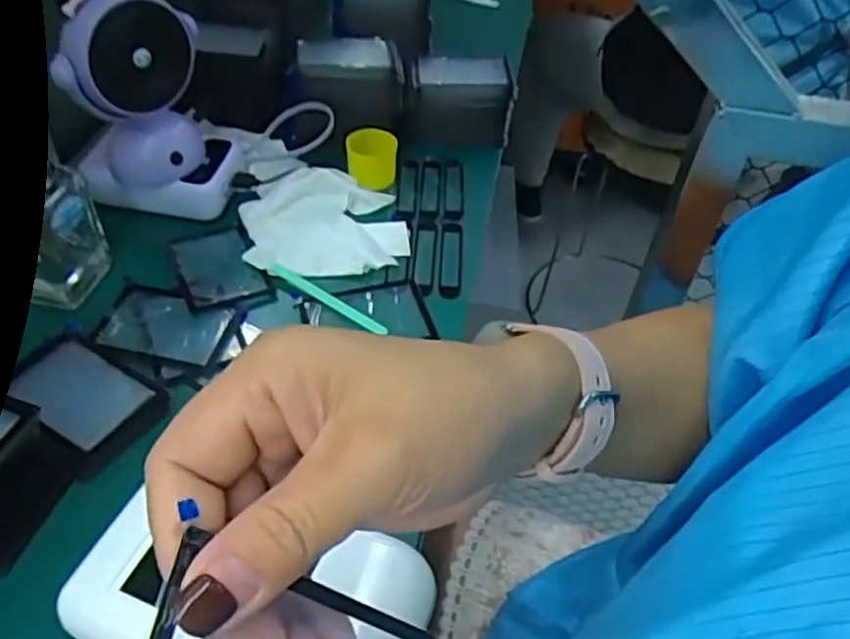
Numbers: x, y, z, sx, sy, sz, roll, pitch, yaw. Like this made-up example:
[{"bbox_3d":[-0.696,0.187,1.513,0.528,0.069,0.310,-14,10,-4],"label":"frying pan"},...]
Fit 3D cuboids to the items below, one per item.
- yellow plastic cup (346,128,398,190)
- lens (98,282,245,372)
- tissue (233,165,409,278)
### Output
[{"bbox_3d":[-0.042,-0.130,0.562,0.039,0.035,0.040,3,46,-4],"label":"yellow plastic cup"},{"bbox_3d":[-0.164,0.003,0.449,0.083,0.006,0.055,13,47,5],"label":"lens"},{"bbox_3d":[-0.074,-0.074,0.519,0.115,0.016,0.100,-2,47,-9],"label":"tissue"}]

